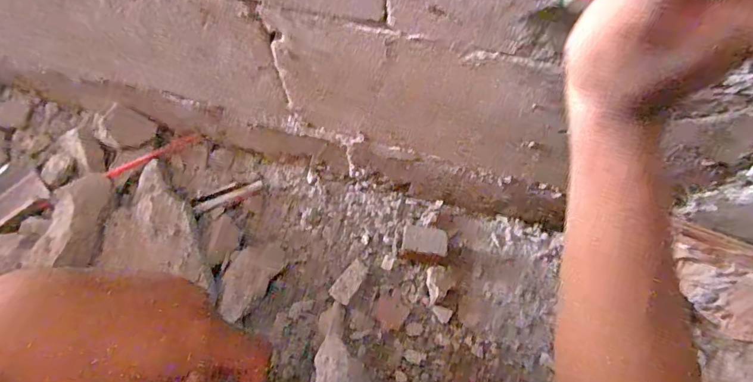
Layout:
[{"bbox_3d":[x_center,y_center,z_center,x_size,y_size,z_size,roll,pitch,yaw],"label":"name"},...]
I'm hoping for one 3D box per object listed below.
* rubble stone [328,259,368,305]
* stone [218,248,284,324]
[{"bbox_3d":[-0.039,0.136,0.663,0.032,0.020,0.065,33,71,15],"label":"rubble stone"},{"bbox_3d":[-0.187,0.130,0.656,0.057,0.042,0.126,26,69,13],"label":"stone"}]

